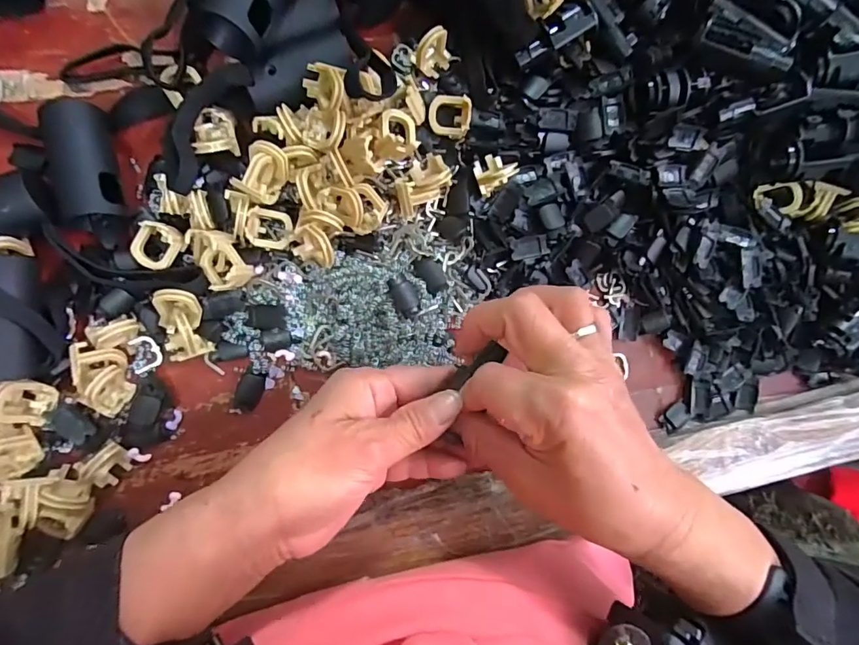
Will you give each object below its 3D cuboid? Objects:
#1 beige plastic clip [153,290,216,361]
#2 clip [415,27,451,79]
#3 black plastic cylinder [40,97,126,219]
[{"bbox_3d":[-0.134,0.001,0.259,0.024,0.021,0.037,-7,88,-8],"label":"beige plastic clip"},{"bbox_3d":[0.003,-0.161,0.283,0.020,0.019,0.022,0,91,-8],"label":"clip"},{"bbox_3d":[-0.185,-0.087,0.256,0.028,0.030,0.063,-12,89,-8],"label":"black plastic cylinder"}]

